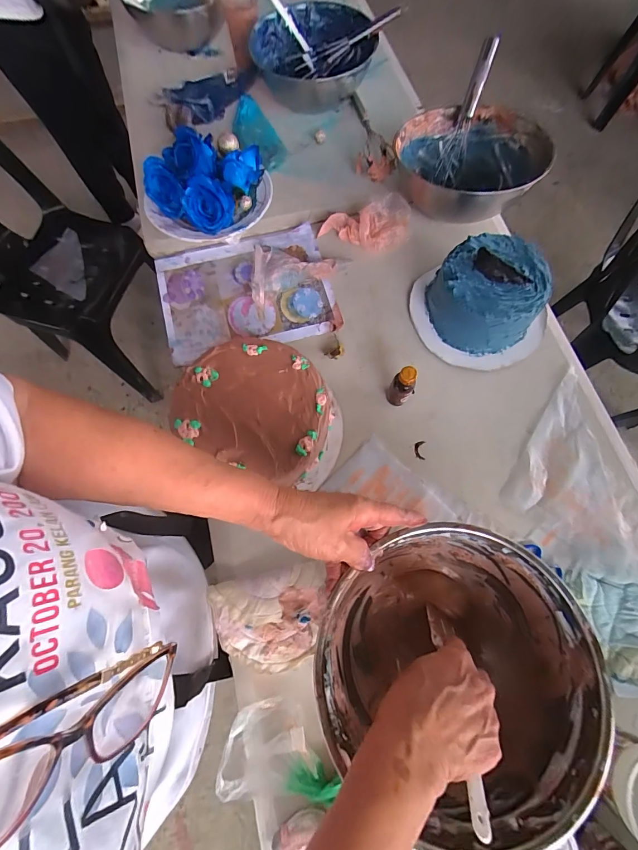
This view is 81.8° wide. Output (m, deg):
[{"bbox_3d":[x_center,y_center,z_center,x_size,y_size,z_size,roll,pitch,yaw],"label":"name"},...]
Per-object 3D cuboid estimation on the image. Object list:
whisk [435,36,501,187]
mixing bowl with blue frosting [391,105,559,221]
[{"bbox_3d":[0.249,-0.527,0.625,0.048,0.205,0.066,23,33,8],"label":"whisk"},{"bbox_3d":[0.245,-0.444,0.623,0.224,0.098,0.223,0,72,1],"label":"mixing bowl with blue frosting"}]

